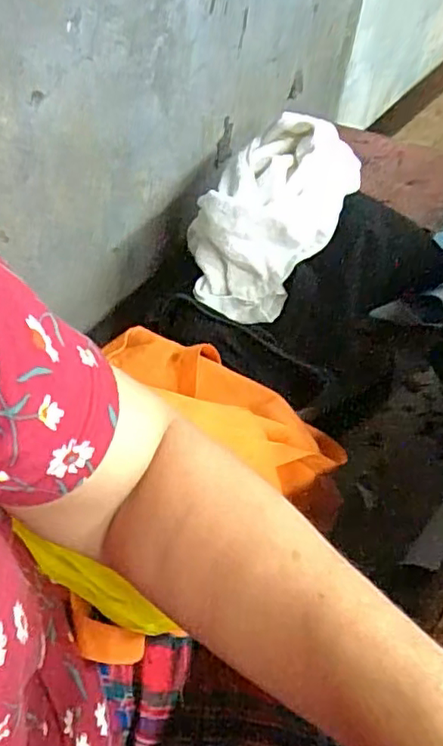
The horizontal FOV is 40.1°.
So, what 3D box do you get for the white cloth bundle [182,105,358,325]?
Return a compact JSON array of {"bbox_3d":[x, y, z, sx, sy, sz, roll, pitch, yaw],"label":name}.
[{"bbox_3d":[0.046,-0.182,0.687,0.164,0.120,0.207,24,60,10],"label":"white cloth bundle"}]

